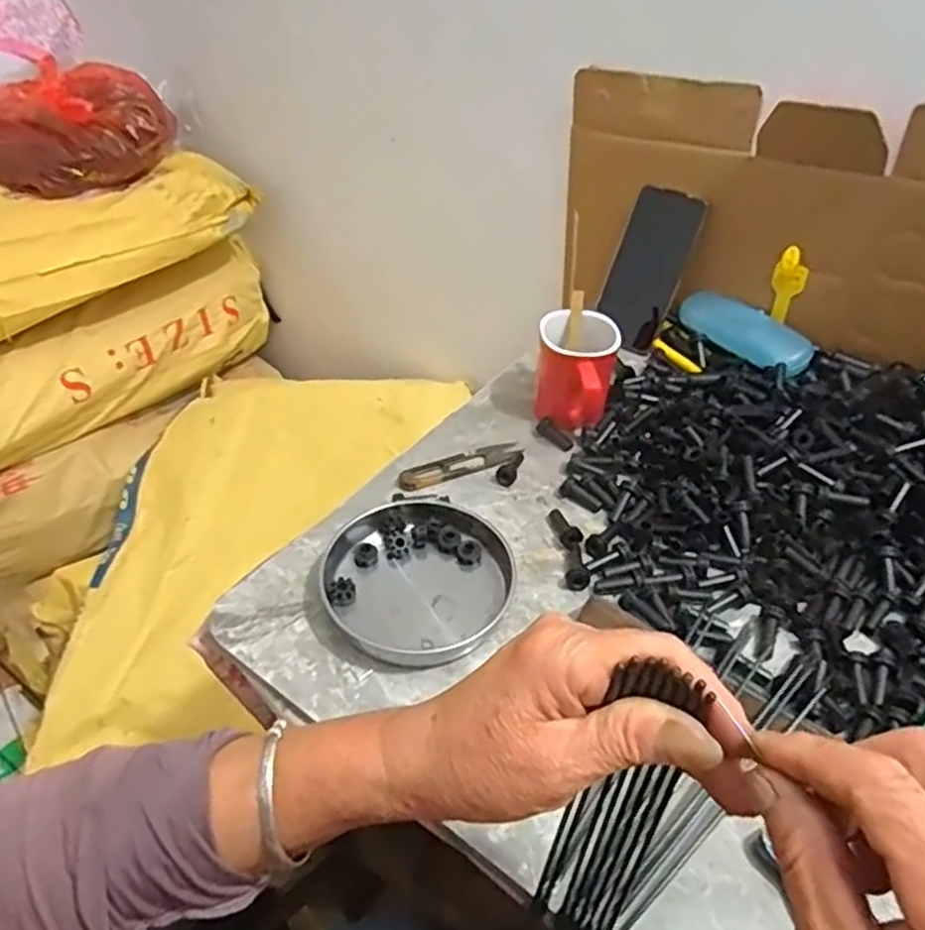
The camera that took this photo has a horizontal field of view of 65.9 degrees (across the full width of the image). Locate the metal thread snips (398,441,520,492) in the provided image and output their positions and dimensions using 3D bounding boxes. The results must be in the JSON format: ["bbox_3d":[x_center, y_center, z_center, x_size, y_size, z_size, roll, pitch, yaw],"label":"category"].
[{"bbox_3d":[-0.001,-0.001,0.637,0.114,0.010,0.026,-21,49,-18],"label":"metal thread snips"}]

